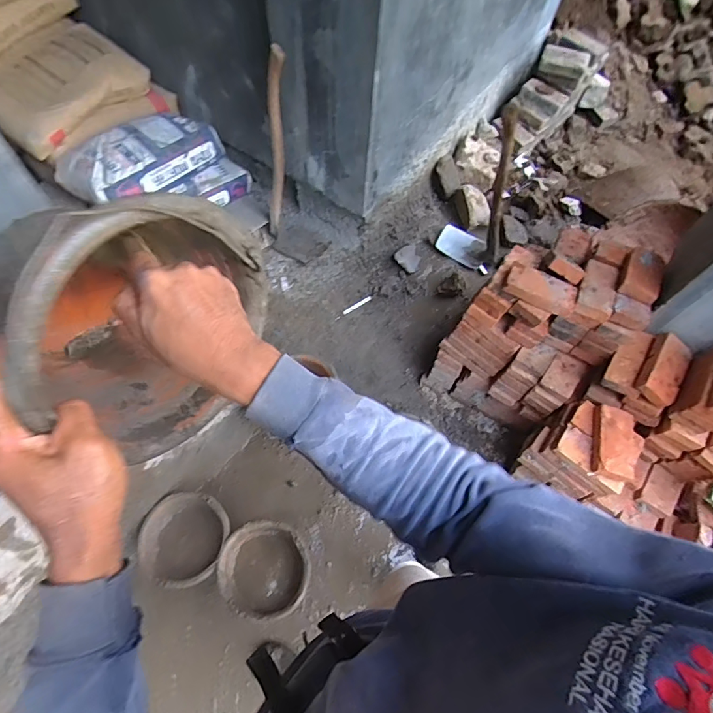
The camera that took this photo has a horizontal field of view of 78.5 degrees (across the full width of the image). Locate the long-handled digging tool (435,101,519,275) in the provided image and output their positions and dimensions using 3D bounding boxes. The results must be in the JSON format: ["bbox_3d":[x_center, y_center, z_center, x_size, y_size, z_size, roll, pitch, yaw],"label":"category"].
[{"bbox_3d":[0.511,-0.621,1.672,0.266,0.624,0.184,24,64,8],"label":"long-handled digging tool"}]

